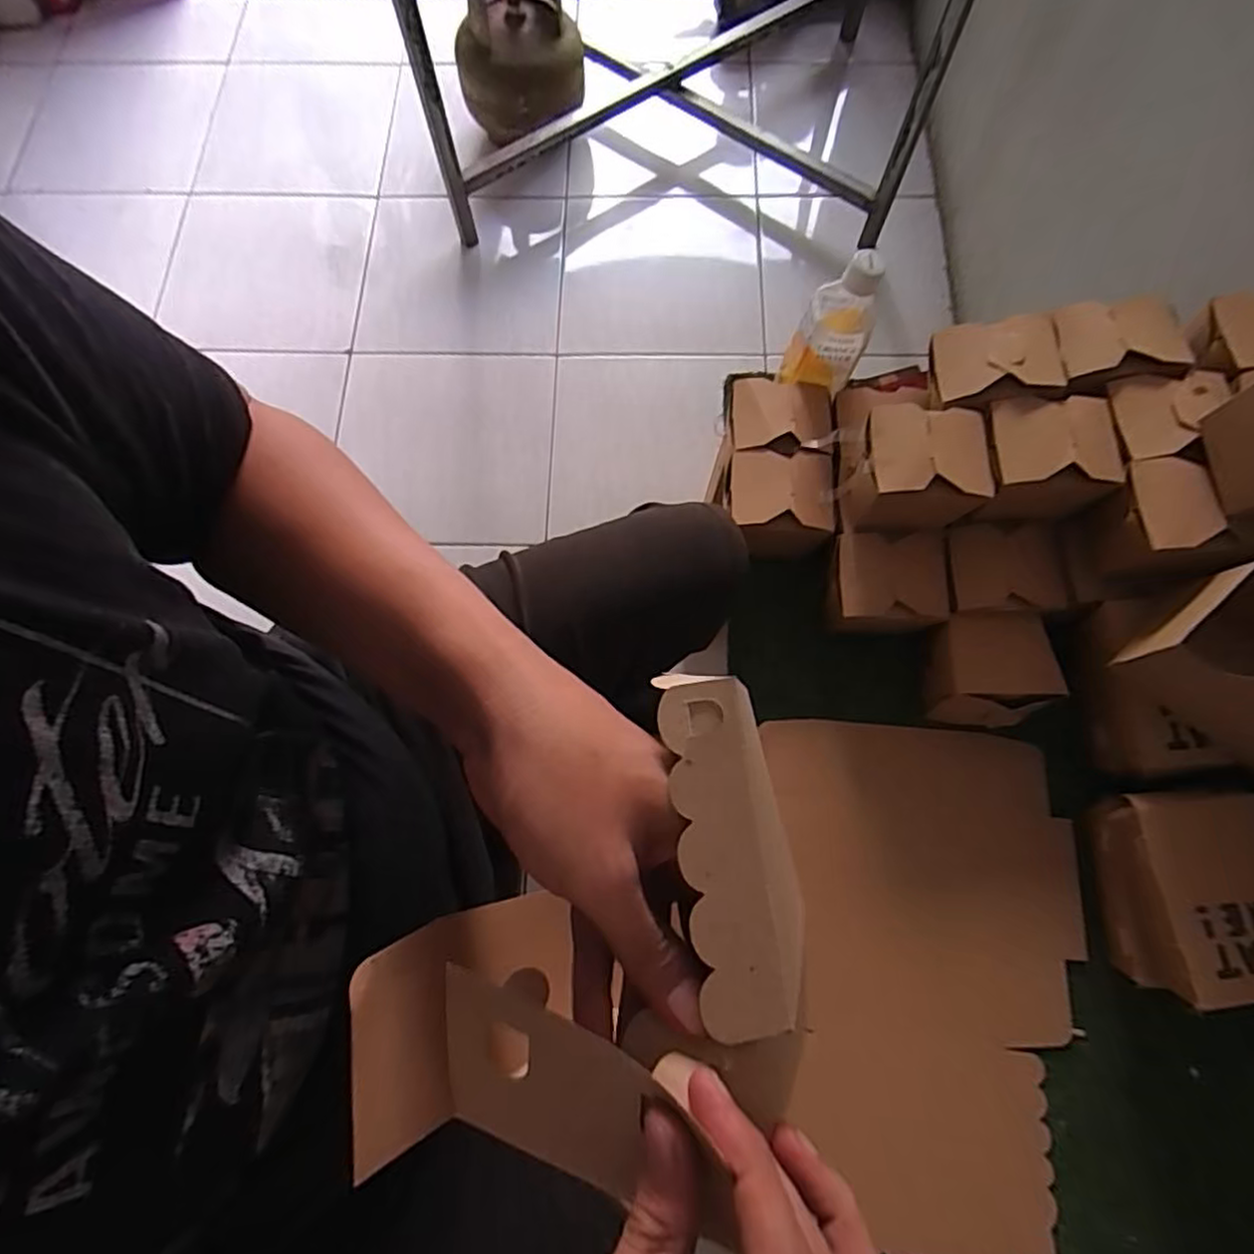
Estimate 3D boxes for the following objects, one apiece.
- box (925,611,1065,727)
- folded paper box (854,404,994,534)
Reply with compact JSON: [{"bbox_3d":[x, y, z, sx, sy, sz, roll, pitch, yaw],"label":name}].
[{"bbox_3d":[0.332,0.040,0.630,0.101,0.079,0.093,8,72,3],"label":"box"},{"bbox_3d":[0.252,-0.138,0.595,0.100,0.083,0.082,2,72,1],"label":"folded paper box"}]

